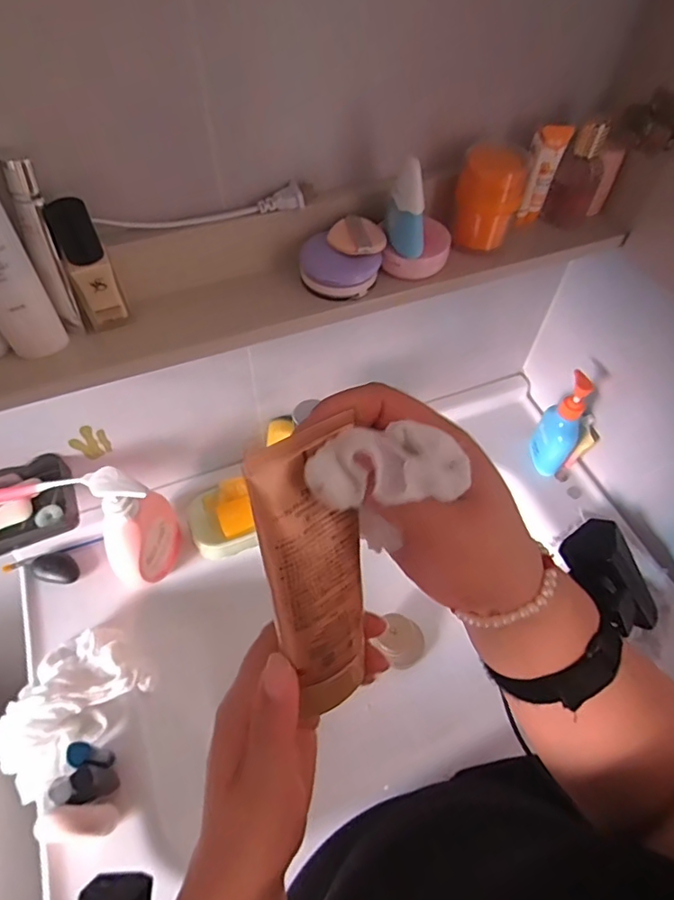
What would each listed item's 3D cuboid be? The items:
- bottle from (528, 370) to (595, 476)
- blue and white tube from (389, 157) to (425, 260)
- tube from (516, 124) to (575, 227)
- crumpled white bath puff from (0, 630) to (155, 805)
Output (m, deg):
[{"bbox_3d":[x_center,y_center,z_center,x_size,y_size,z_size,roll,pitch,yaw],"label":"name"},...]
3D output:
[{"bbox_3d":[0.323,-0.036,0.750,0.038,0.156,0.067,2,55,0],"label":"bottle"},{"bbox_3d":[0.063,-0.212,0.457,0.031,0.070,0.039,5,55,2],"label":"blue and white tube"},{"bbox_3d":[0.206,-0.276,0.529,0.031,0.090,0.031,17,56,11],"label":"tube"},{"bbox_3d":[-0.309,0.285,0.588,0.119,0.052,0.172,35,61,21],"label":"crumpled white bath puff"}]

